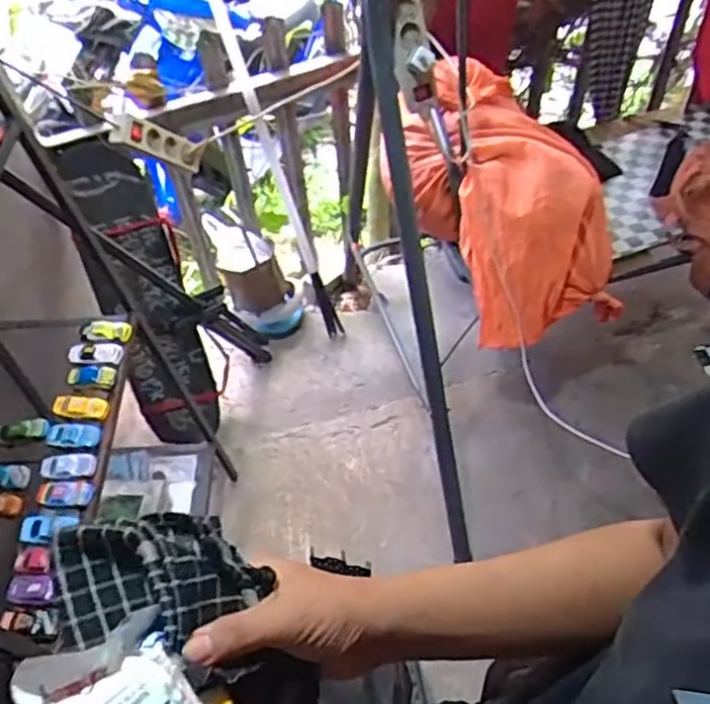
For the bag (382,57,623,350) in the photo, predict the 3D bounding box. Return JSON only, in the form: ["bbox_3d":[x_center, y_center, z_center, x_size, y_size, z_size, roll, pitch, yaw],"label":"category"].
[{"bbox_3d":[0.344,-0.318,1.481,0.415,0.337,0.537,-34,58,-22],"label":"bag"}]

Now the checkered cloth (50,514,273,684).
[{"bbox_3d":[-0.107,0.128,0.361,0.113,0.042,0.081,11,53,11],"label":"checkered cloth"}]

